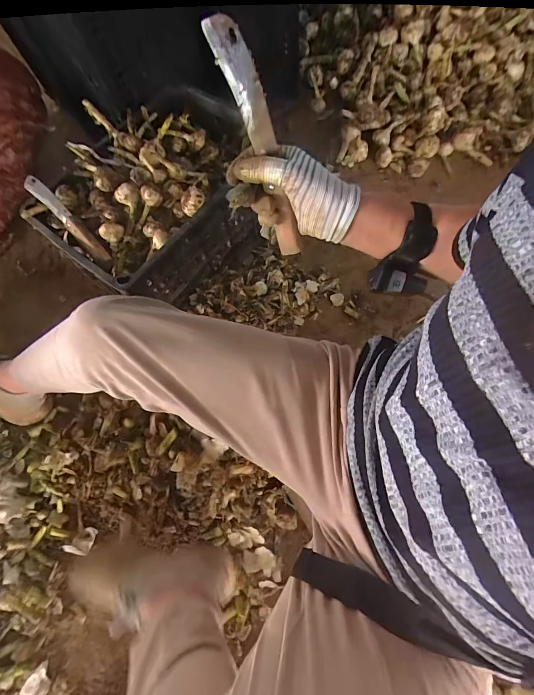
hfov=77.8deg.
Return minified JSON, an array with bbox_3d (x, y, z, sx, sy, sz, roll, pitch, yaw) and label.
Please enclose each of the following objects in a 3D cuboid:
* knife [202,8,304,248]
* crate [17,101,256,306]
[{"bbox_3d":[-0.002,-0.201,0.345,0.028,0.223,0.035,-30,35,-10],"label":"knife"},{"bbox_3d":[-0.250,-0.276,0.690,0.320,0.204,0.342,36,74,14],"label":"crate"}]

